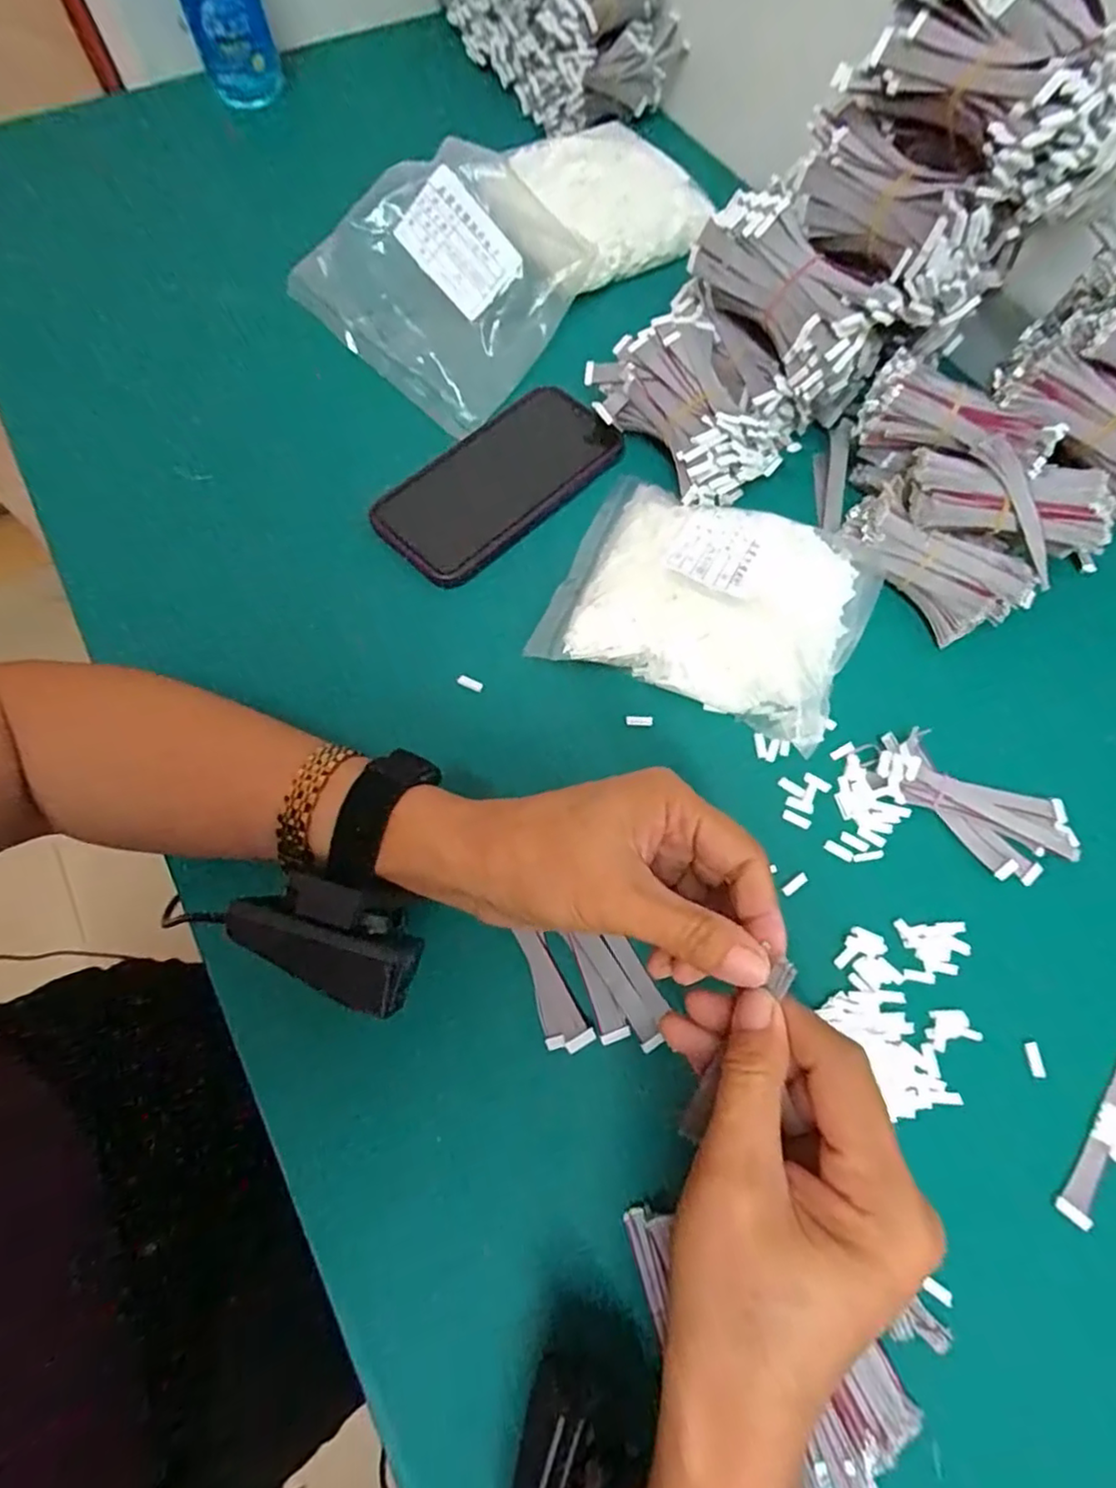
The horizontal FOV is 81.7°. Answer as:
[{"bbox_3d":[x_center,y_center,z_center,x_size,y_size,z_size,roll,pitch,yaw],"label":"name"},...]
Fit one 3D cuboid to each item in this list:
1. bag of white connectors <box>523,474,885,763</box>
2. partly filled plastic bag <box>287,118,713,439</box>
[{"bbox_3d":[0.086,-0.084,0.354,0.164,0.038,0.142,21,69,7],"label":"bag of white connectors"},{"bbox_3d":[-0.030,-0.359,0.450,0.155,0.078,0.285,39,72,13],"label":"partly filled plastic bag"}]

